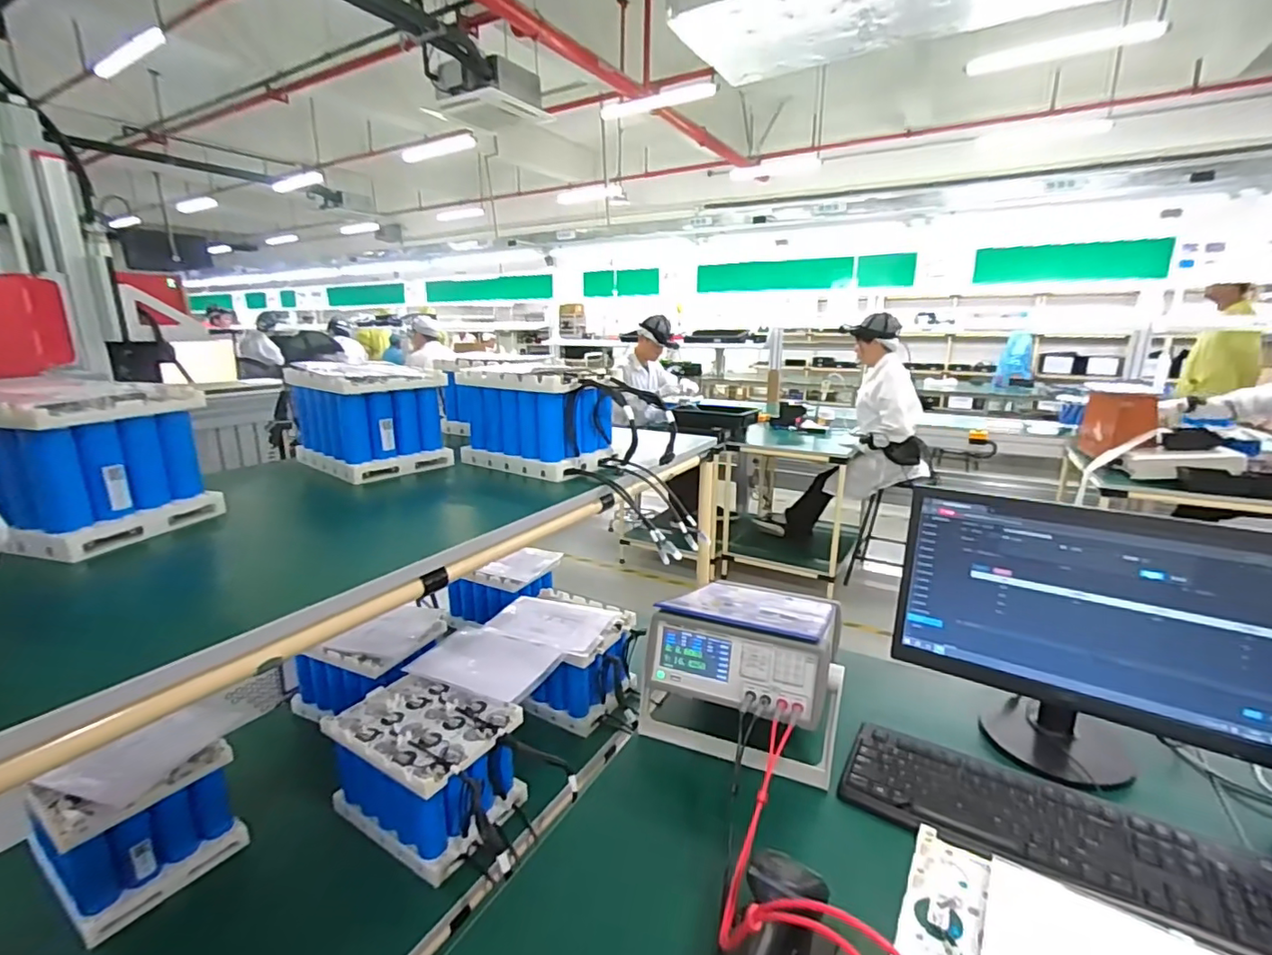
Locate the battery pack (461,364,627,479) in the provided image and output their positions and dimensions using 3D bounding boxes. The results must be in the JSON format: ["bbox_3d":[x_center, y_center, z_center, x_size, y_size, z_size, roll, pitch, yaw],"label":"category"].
[{"bbox_3d":[-0.162,-0.105,1.014,0.245,0.165,0.159,10,18,33],"label":"battery pack"}]

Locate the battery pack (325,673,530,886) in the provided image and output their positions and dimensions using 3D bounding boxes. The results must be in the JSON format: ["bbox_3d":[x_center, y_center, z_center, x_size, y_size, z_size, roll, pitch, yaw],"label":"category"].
[{"bbox_3d":[-0.317,0.433,0.867,0.246,0.148,0.180,8,17,27],"label":"battery pack"}]

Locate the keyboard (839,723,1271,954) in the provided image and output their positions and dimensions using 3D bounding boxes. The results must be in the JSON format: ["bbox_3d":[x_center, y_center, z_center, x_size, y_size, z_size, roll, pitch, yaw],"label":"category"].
[{"bbox_3d":[0.481,0.409,0.669,0.441,0.022,0.155,10,18,33],"label":"keyboard"}]

